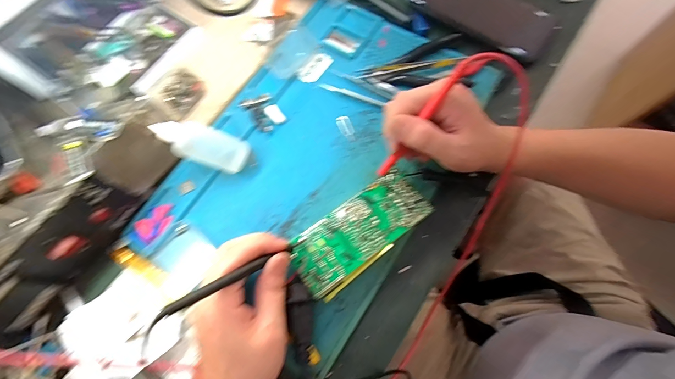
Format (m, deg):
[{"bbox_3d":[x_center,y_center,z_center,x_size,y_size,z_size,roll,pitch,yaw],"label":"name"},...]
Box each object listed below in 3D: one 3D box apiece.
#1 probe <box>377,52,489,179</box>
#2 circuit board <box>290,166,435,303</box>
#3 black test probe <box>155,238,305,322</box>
[{"bbox_3d":[0.070,-0.055,0.260,0.013,0.007,0.124,46,124,15],"label":"probe"},{"bbox_3d":[0.021,0.040,0.303,0.133,0.020,0.060,-38,74,-7],"label":"circuit board"},{"bbox_3d":[-0.072,0.062,0.237,0.120,0.007,0.007,-21,66,-48],"label":"black test probe"}]

